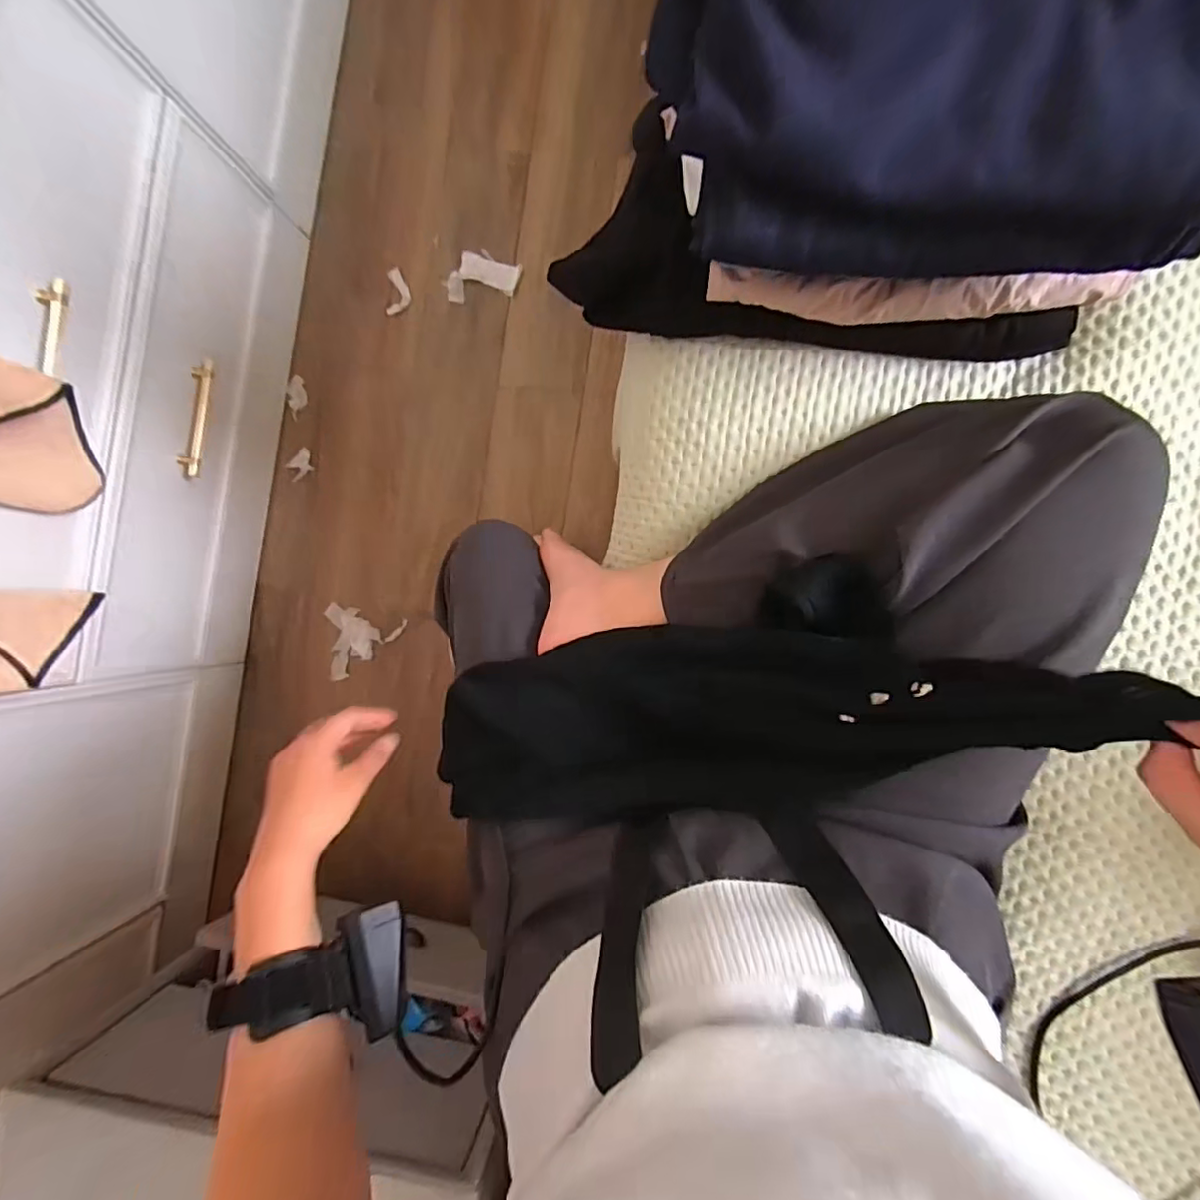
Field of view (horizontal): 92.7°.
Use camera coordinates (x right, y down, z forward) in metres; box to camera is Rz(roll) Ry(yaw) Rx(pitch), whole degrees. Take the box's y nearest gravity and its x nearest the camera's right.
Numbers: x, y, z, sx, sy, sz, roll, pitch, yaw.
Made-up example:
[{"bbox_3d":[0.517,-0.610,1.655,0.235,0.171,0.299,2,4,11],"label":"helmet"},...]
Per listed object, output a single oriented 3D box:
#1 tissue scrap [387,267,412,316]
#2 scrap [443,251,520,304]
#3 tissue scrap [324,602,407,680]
[{"bbox_3d":[-0.352,-0.540,1.004,0.040,0.005,0.079,3,90,7],"label":"tissue scrap"},{"bbox_3d":[-0.200,-0.558,0.979,0.135,0.018,0.085,-1,89,7],"label":"scrap"},{"bbox_3d":[-0.407,0.066,0.993,0.135,0.014,0.126,-9,88,7],"label":"tissue scrap"}]

